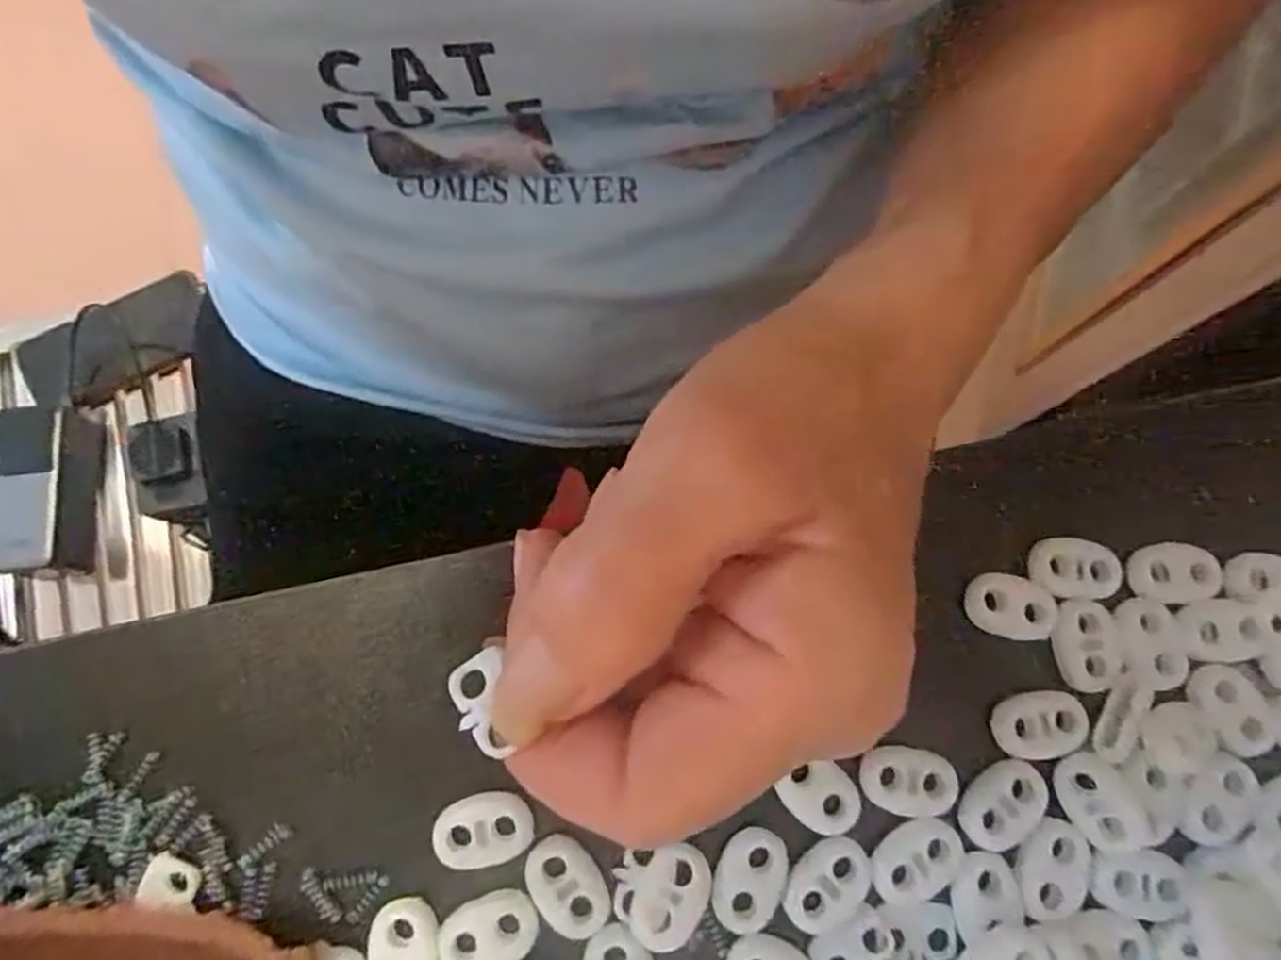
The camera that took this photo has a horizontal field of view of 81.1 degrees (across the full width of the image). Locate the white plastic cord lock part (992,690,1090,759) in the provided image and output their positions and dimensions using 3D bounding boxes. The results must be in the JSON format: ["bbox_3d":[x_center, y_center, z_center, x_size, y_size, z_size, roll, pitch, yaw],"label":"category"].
[{"bbox_3d":[0.096,0.059,0.180,0.020,0.005,0.015,1,77,-2],"label":"white plastic cord lock part"}]

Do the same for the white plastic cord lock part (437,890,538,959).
[{"bbox_3d":[-0.034,0.102,0.167,0.022,0.004,0.016,-21,79,-7],"label":"white plastic cord lock part"}]

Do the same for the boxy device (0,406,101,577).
[{"bbox_3d":[-0.476,0.007,0.602,0.057,0.054,0.134,-10,78,-4],"label":"boxy device"}]

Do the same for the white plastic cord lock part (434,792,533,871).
[{"bbox_3d":[-0.036,0.080,0.171,0.023,0.004,0.015,-11,75,-4],"label":"white plastic cord lock part"}]

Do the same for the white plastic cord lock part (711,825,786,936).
[{"bbox_3d":[0.025,0.091,0.169,0.015,0.004,0.022,16,75,3],"label":"white plastic cord lock part"}]

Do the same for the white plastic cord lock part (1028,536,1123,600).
[{"bbox_3d":[0.109,0.022,0.185,0.021,0.006,0.014,8,77,0],"label":"white plastic cord lock part"}]

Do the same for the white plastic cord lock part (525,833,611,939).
[{"bbox_3d":[-0.017,0.092,0.169,0.015,0.004,0.022,-33,78,-9],"label":"white plastic cord lock part"}]

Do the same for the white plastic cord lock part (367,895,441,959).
[{"bbox_3d":[-0.052,0.105,0.166,0.015,0.004,0.022,-11,78,-5],"label":"white plastic cord lock part"}]

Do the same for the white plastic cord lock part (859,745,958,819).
[{"bbox_3d":[0.063,0.070,0.174,0.022,0.004,0.015,10,77,0],"label":"white plastic cord lock part"}]

